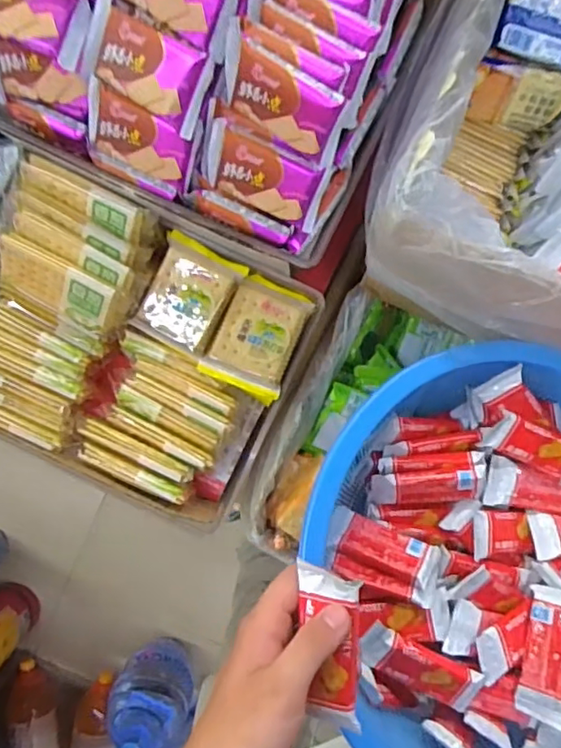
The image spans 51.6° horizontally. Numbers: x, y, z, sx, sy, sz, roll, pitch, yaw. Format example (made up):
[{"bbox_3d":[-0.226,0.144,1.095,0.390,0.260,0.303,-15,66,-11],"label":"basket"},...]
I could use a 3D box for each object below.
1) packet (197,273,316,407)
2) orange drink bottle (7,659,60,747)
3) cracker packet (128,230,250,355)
[{"bbox_3d":[-0.020,-0.034,0.534,0.072,0.017,0.105,25,90,-1],"label":"packet"},{"bbox_3d":[-0.543,0.796,1.280,0.090,0.083,0.300,-5,90,-1],"label":"orange drink bottle"},{"bbox_3d":[-0.084,-0.072,0.531,0.074,0.022,0.092,26,90,-1],"label":"cracker packet"}]

